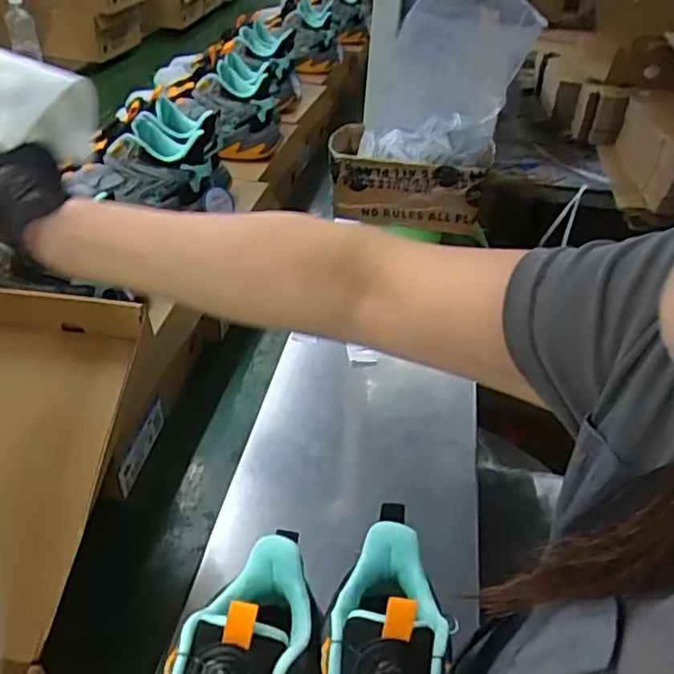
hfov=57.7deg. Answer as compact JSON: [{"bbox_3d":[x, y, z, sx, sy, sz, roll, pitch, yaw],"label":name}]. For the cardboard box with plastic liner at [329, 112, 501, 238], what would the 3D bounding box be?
[{"bbox_3d":[0.112,-0.256,0.958,0.241,0.167,0.178,5,38,2],"label":"cardboard box with plastic liner"}]

